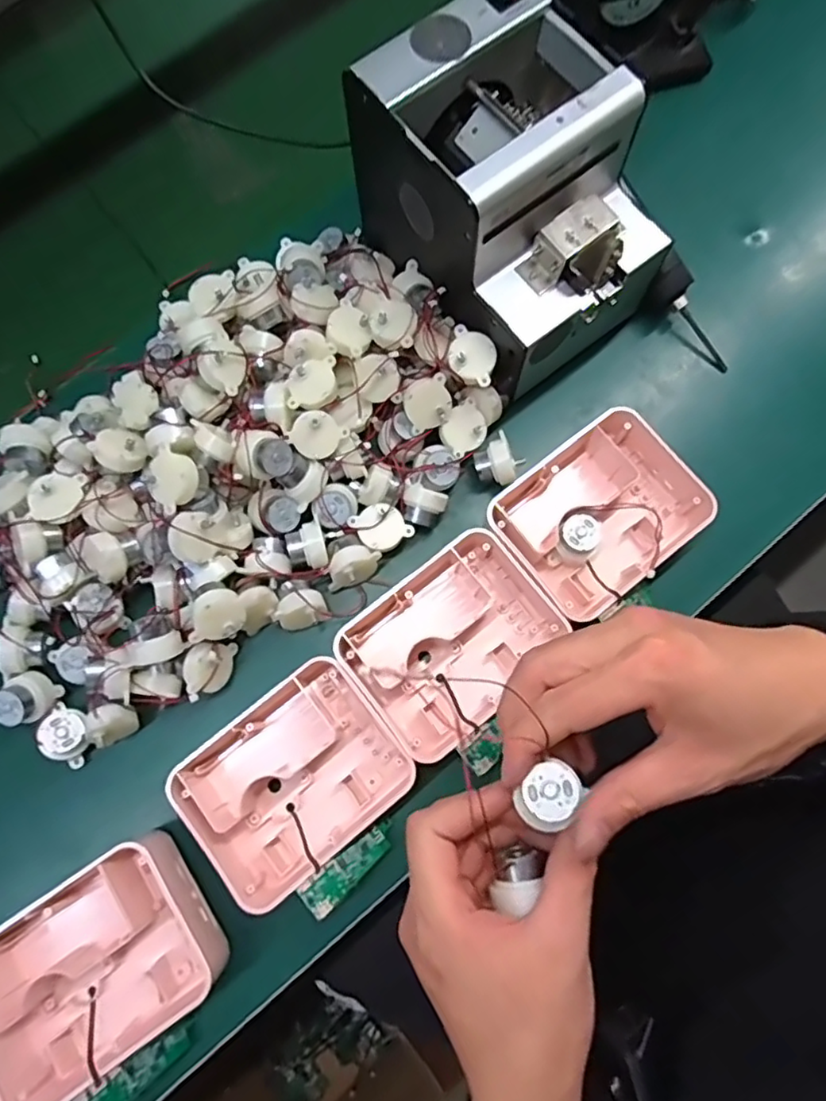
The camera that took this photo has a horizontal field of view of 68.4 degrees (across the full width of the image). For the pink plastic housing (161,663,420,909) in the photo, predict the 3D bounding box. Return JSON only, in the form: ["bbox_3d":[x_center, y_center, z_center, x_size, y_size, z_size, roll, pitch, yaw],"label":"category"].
[{"bbox_3d":[-0.074,0.141,0.382,0.126,0.039,0.100,-39,76,-6],"label":"pink plastic housing"}]

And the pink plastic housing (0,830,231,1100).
[{"bbox_3d":[-0.187,0.247,0.361,0.127,0.041,0.101,-33,76,-5],"label":"pink plastic housing"}]

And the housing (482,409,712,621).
[{"bbox_3d":[0.126,-0.023,0.414,0.131,0.043,0.103,-39,76,-7],"label":"housing"}]

